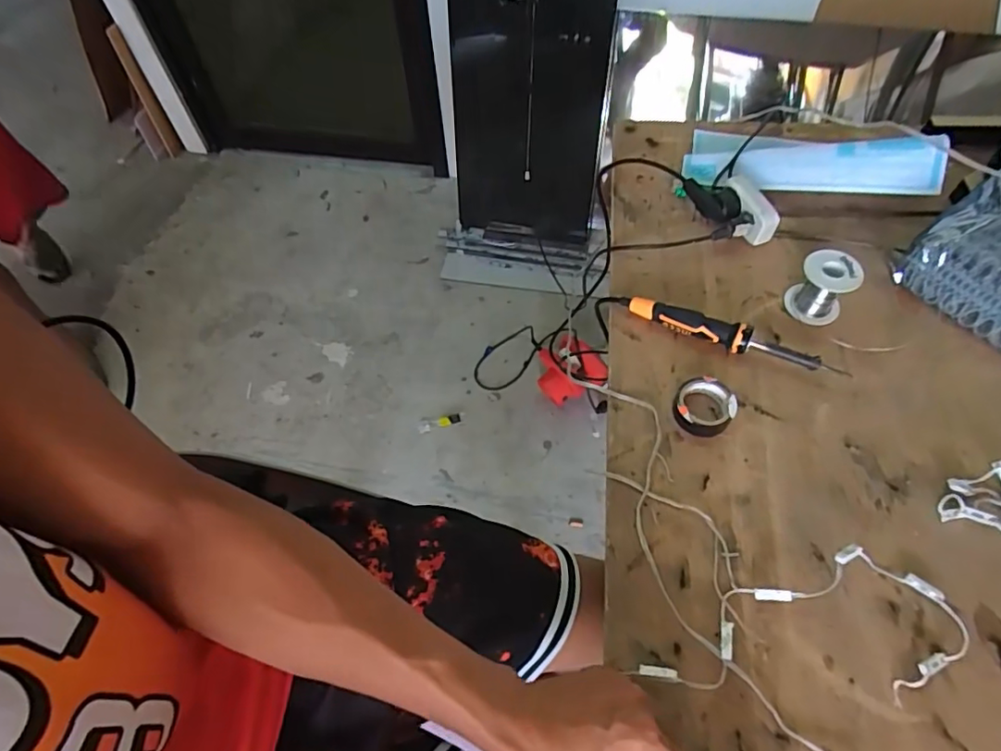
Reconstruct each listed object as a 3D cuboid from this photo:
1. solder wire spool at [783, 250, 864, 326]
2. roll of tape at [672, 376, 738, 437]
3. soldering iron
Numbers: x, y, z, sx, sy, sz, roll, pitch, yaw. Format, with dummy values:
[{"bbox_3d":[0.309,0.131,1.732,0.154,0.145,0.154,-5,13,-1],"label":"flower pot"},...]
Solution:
[{"bbox_3d":[0.330,-0.092,0.578,0.053,0.057,0.048,30,63,20],"label":"solder wire spool"},{"bbox_3d":[0.191,0.029,0.529,0.053,0.018,0.056,-1,57,2],"label":"roll of tape"},{"bbox_3d":[0.225,-0.040,0.566,0.213,0.025,0.023,24,61,17],"label":"soldering iron"}]

